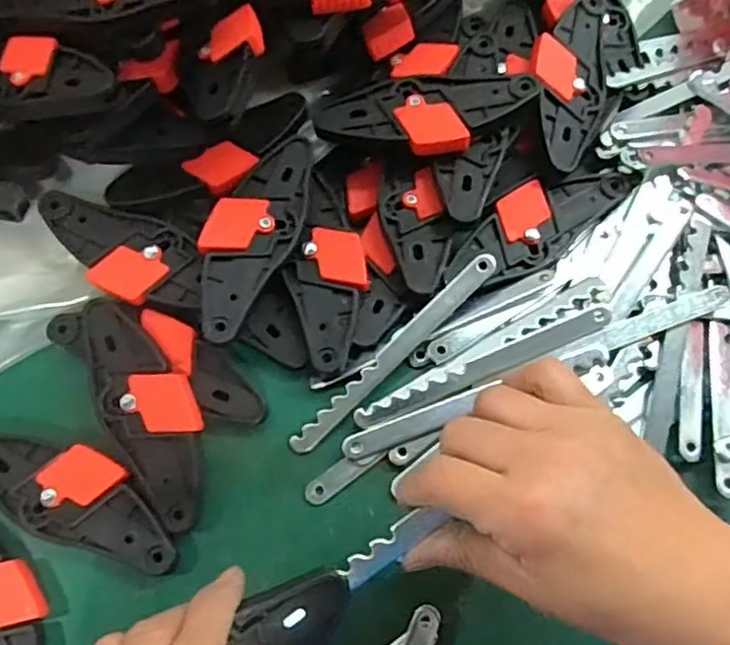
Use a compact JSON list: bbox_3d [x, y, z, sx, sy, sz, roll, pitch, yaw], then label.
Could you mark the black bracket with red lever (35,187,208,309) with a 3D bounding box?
[{"bbox_3d":[-0.135,-0.038,0.365,0.097,0.010,0.049,13,70,5],"label":"black bracket with red lever"}]

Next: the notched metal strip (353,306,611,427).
[{"bbox_3d":[0.065,0.025,0.356,0.146,0.004,0.016,-22,70,-4],"label":"notched metal strip"}]

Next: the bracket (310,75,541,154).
[{"bbox_3d":[0.034,-0.117,0.376,0.123,0.018,0.047,-3,69,-1],"label":"bracket"}]

